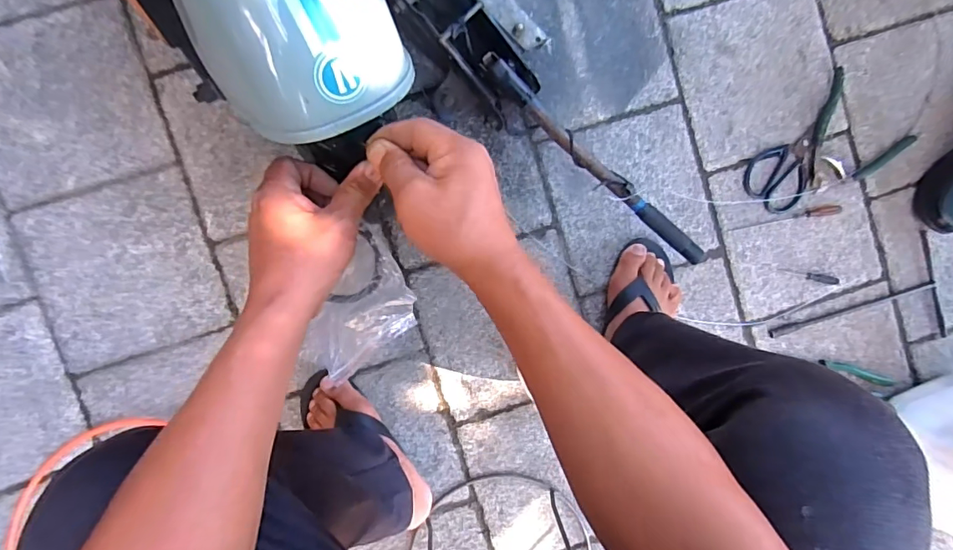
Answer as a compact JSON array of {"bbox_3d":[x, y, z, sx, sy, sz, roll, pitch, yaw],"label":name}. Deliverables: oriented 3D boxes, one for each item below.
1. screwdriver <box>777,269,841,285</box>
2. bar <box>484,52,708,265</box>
[{"bbox_3d":[0.538,0.001,0.798,0.097,0.009,0.013,12,92,-5],"label":"screwdriver"},{"bbox_3d":[0.149,-0.147,0.633,0.371,0.045,0.023,44,89,-5],"label":"bar"}]

